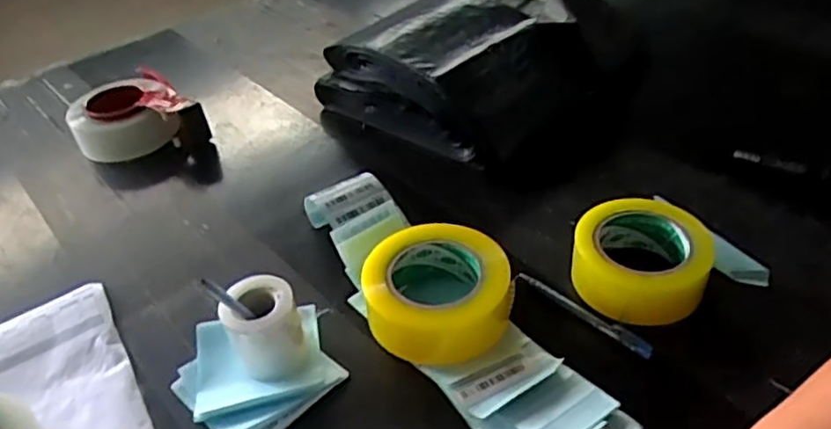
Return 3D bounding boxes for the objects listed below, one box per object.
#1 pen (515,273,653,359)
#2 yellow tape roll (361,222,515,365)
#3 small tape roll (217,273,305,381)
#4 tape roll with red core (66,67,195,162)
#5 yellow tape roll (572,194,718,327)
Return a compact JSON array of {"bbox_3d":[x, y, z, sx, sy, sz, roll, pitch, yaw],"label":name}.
[{"bbox_3d":[0.142,0.083,0.564,0.015,0.006,0.131,-35,47,-30],"label":"pen"},{"bbox_3d":[0.019,0.067,0.568,0.123,0.056,0.118,-4,39,4],"label":"yellow tape roll"},{"bbox_3d":[-0.124,0.090,0.536,0.057,0.077,0.052,-4,39,4],"label":"small tape roll"},{"bbox_3d":[-0.368,-0.134,0.859,0.142,0.060,0.132,-17,40,-12],"label":"tape roll with red core"},{"bbox_3d":[0.200,0.033,0.586,0.110,0.052,0.116,5,41,14],"label":"yellow tape roll"}]

